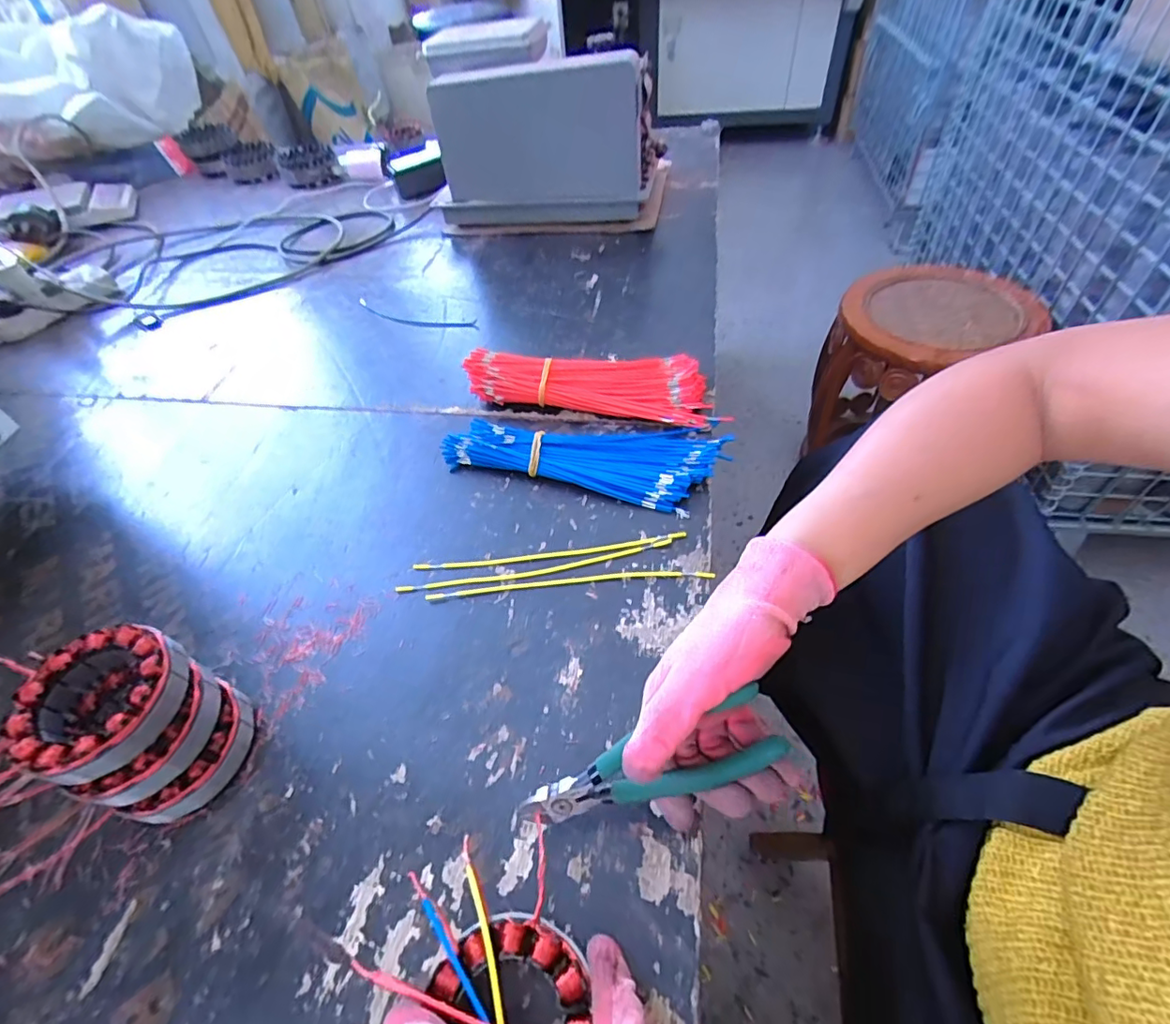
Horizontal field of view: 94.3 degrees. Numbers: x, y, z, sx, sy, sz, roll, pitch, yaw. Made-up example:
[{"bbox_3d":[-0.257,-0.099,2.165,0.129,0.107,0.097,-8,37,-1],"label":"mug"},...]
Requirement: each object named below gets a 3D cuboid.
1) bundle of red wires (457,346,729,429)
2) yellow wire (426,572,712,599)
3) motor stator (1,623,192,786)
[{"bbox_3d":[0.003,-0.134,0.569,0.255,0.042,0.062,8,51,12],"label":"bundle of red wires"},{"bbox_3d":[-0.014,0.056,0.437,0.229,0.006,0.011,-4,50,3],"label":"yellow wire"},{"bbox_3d":[-0.291,0.110,0.325,0.086,0.023,0.086,14,53,17],"label":"motor stator"}]

